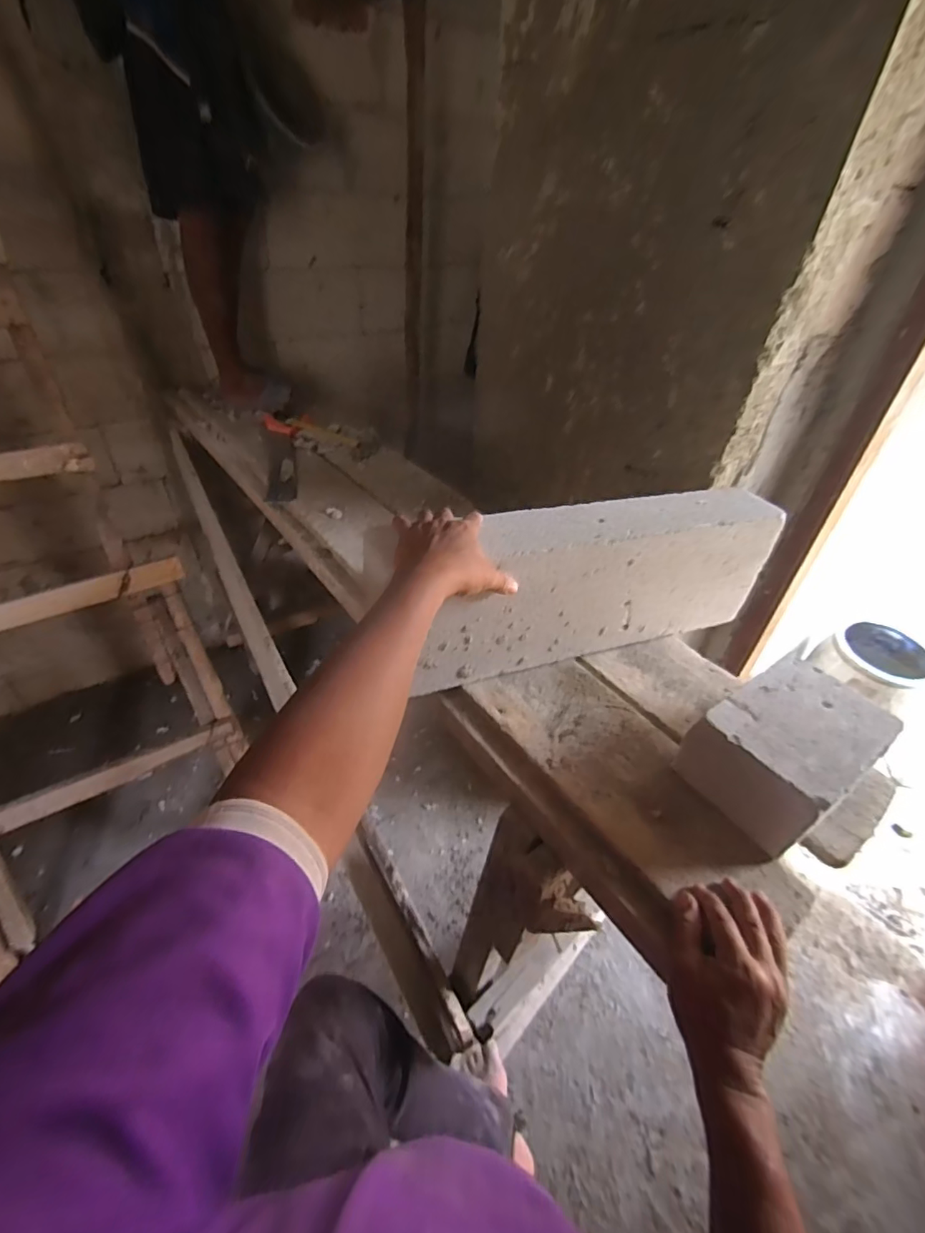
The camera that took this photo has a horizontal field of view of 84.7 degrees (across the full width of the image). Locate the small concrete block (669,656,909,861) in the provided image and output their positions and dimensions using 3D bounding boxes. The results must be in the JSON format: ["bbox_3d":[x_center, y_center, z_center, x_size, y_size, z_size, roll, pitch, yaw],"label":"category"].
[{"bbox_3d":[0.366,0.151,0.575,0.200,0.097,0.138,-21,45,-26],"label":"small concrete block"}]

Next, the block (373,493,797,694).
[{"bbox_3d":[0.182,-0.053,0.700,0.521,0.201,0.093,-14,42,-16],"label":"block"}]

